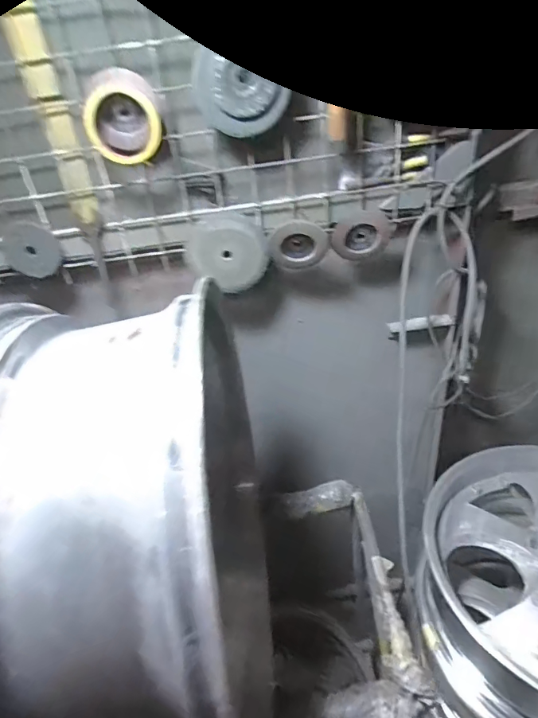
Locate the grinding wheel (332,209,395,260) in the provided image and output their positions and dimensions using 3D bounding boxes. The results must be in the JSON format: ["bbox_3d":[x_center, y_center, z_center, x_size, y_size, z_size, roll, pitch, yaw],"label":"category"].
[{"bbox_3d":[0.155,-0.202,0.739,0.094,0.082,0.021,-10,34,-2],"label":"grinding wheel"}]

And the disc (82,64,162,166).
[{"bbox_3d":[-0.200,-0.333,0.612,0.102,0.113,0.050,-6,30,3],"label":"disc"}]

